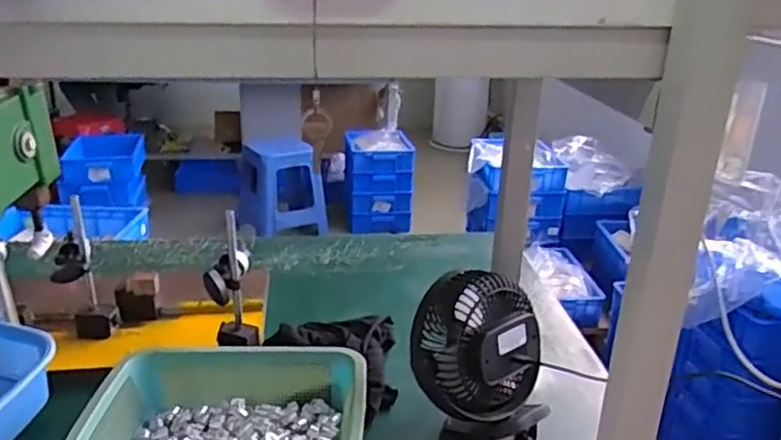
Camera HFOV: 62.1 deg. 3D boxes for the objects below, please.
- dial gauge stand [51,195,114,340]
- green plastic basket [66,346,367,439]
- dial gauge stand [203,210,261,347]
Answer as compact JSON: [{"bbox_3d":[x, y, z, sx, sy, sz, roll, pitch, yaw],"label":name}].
[{"bbox_3d":[-0.399,0.068,0.830,0.056,0.191,0.049,-9,24,-27],"label":"dial gauge stand"},{"bbox_3d":[-0.165,0.206,0.670,0.271,0.065,0.199,3,21,0],"label":"green plastic basket"},{"bbox_3d":[-0.198,0.071,0.803,0.061,0.164,0.067,-3,22,-13],"label":"dial gauge stand"}]

